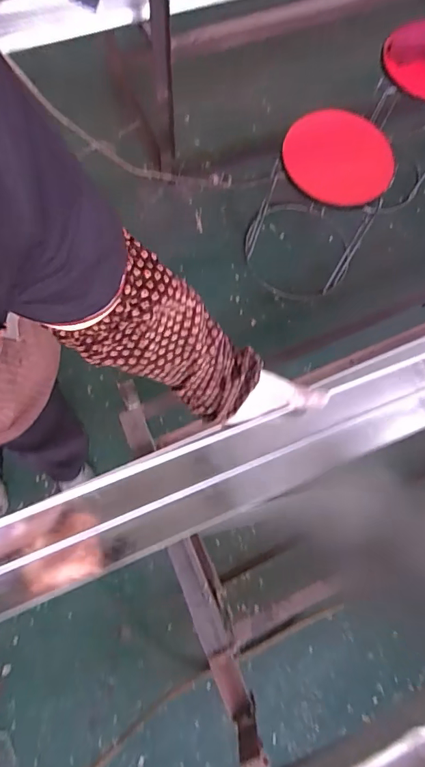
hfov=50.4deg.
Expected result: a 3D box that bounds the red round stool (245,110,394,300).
[{"bbox_3d":[0.290,-0.523,1.328,0.347,0.421,0.357,1,75,-3],"label":"red round stool"}]

